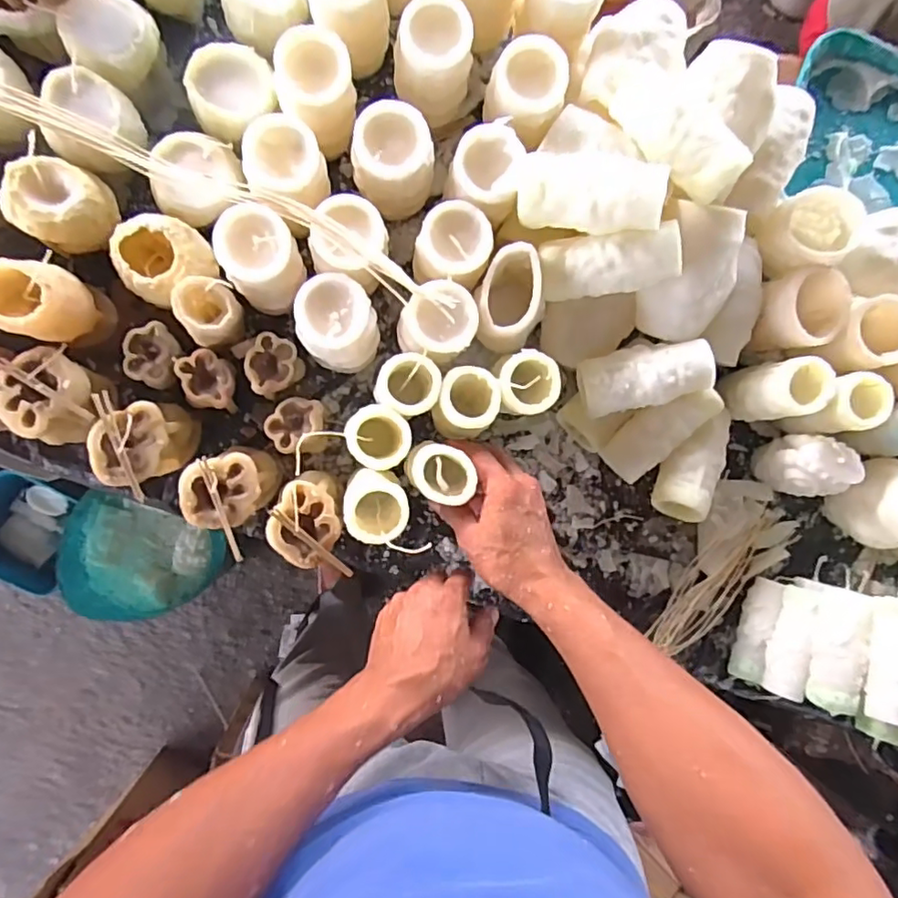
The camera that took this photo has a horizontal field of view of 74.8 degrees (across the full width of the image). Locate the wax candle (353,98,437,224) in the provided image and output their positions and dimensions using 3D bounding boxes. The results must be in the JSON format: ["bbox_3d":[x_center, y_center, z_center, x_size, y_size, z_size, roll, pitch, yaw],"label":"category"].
[{"bbox_3d":[-0.047,-0.244,0.509,0.071,0.084,0.067,-1,92,-5],"label":"wax candle"}]

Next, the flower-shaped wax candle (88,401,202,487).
[{"bbox_3d":[-0.263,-0.005,0.514,0.073,0.076,0.062,-18,93,-4],"label":"flower-shaped wax candle"}]

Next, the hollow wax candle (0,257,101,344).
[{"bbox_3d":[-0.336,-0.121,0.480,0.070,0.063,0.060,15,90,-5],"label":"hollow wax candle"}]

